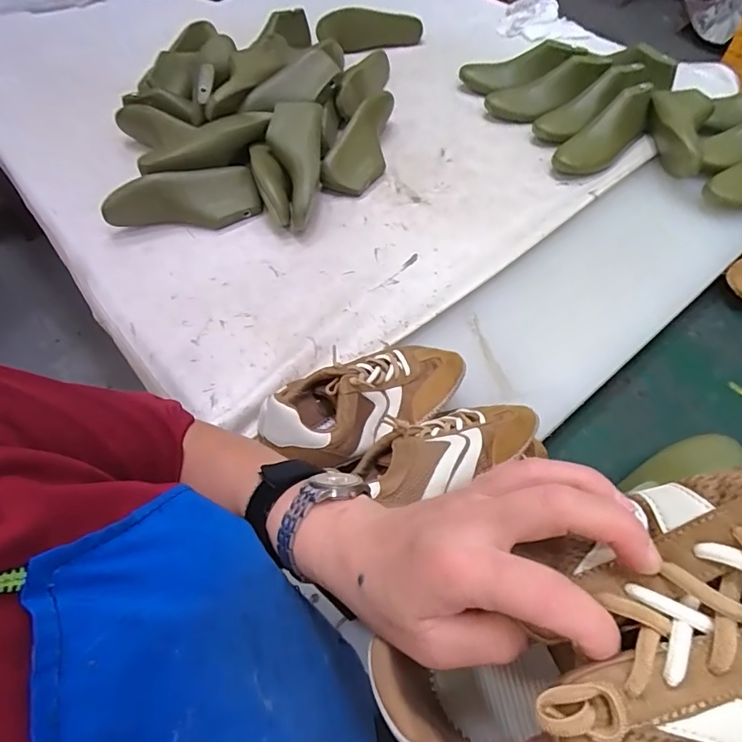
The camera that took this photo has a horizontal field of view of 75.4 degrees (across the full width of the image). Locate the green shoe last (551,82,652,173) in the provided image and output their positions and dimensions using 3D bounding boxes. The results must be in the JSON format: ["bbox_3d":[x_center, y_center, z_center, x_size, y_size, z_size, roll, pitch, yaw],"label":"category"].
[{"bbox_3d":[0.452,-0.451,0.915,0.247,0.084,0.087,-39,62,-8],"label":"green shoe last"}]

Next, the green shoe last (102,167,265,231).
[{"bbox_3d":[-0.333,-0.300,0.857,0.261,0.088,0.079,-19,57,-9],"label":"green shoe last"}]

